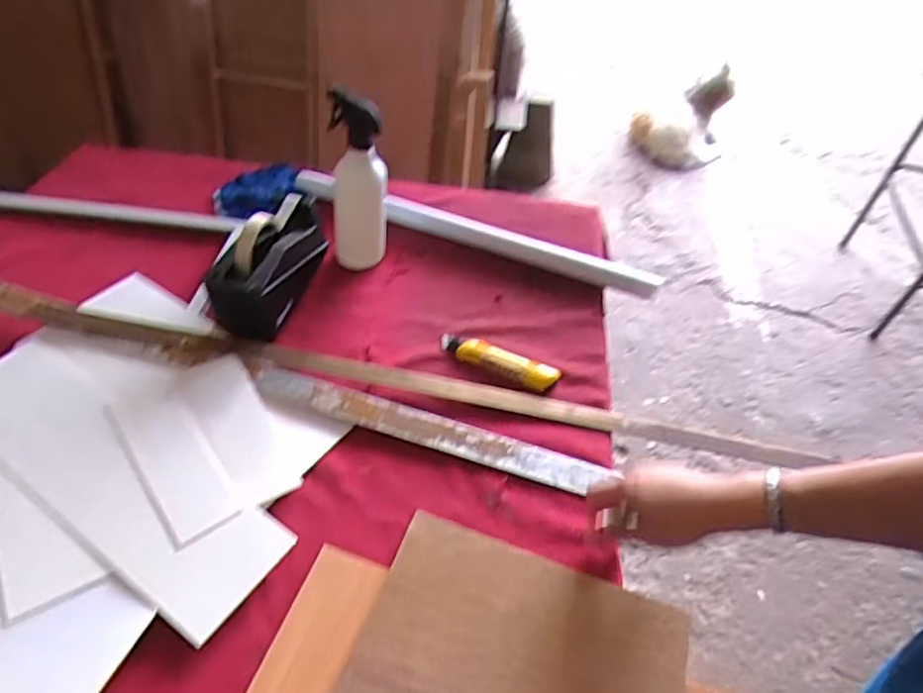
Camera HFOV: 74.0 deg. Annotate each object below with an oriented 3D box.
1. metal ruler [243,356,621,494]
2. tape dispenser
[{"bbox_3d":[-0.051,0.087,0.693,0.409,0.009,0.045,16,52,7],"label":"metal ruler"},{"bbox_3d":[-0.236,-0.118,0.799,0.080,0.092,0.210,20,48,11],"label":"tape dispenser"}]

